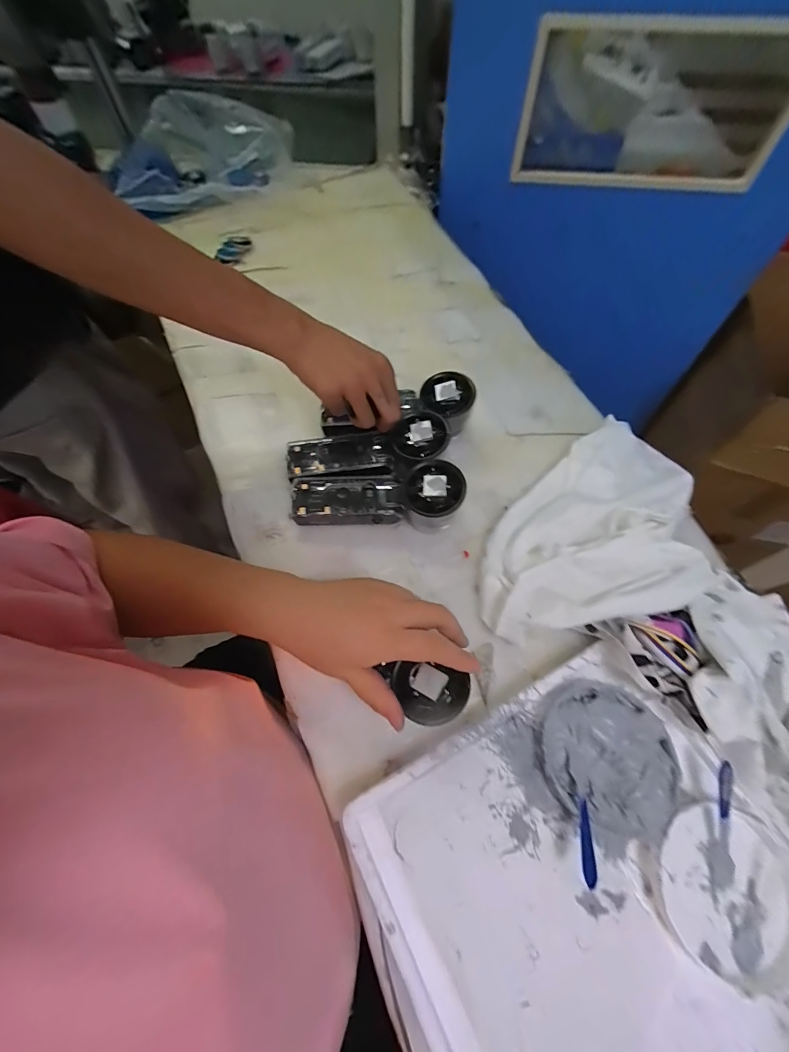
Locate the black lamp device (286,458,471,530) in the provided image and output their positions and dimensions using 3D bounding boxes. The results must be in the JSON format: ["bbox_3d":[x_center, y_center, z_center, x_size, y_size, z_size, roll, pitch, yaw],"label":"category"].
[{"bbox_3d":[-0.020,-0.027,0.393,0.166,0.061,0.057,0,64,-1],"label":"black lamp device"}]

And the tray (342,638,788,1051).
[{"bbox_3d":[0.136,0.250,0.270,0.267,0.026,0.250,-25,65,-12],"label":"tray"}]

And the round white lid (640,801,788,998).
[{"bbox_3d":[0.230,0.249,0.273,0.102,0.017,0.095,0,62,0],"label":"round white lid"}]

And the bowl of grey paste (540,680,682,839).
[{"bbox_3d":[0.164,0.173,0.305,0.096,0.012,0.096,24,65,13],"label":"bowl of grey paste"}]

